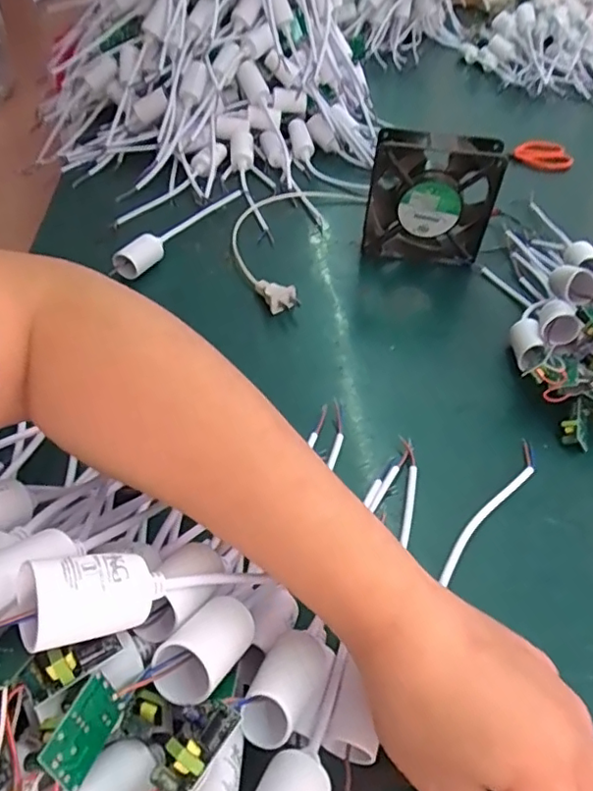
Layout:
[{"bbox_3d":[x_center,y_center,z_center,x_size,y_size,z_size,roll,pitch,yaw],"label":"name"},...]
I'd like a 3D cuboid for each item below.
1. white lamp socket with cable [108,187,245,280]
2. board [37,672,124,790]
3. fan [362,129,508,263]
[{"bbox_3d":[-0.122,-0.177,0.601,0.024,0.022,0.202,23,48,17],"label":"white lamp socket with cable"},{"bbox_3d":[-0.075,0.119,0.202,0.004,0.021,0.033,-19,16,25],"label":"board"},{"bbox_3d":[0.131,-0.192,0.563,0.116,0.117,0.038,9,46,4],"label":"fan"}]

